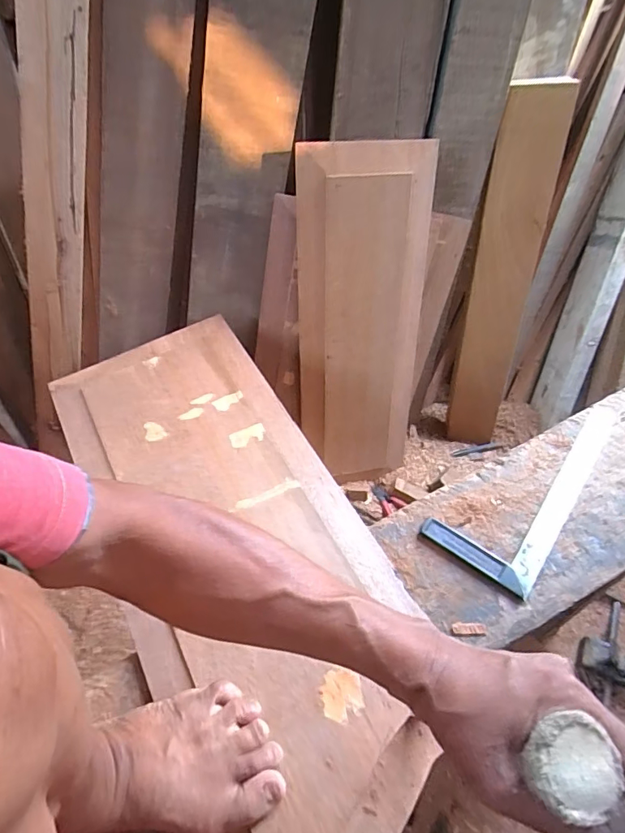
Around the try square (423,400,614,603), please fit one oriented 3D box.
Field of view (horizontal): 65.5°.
[{"bbox_3d":[0.275,0.069,0.620,0.131,0.017,0.310,33,65,20],"label":"try square"}]

